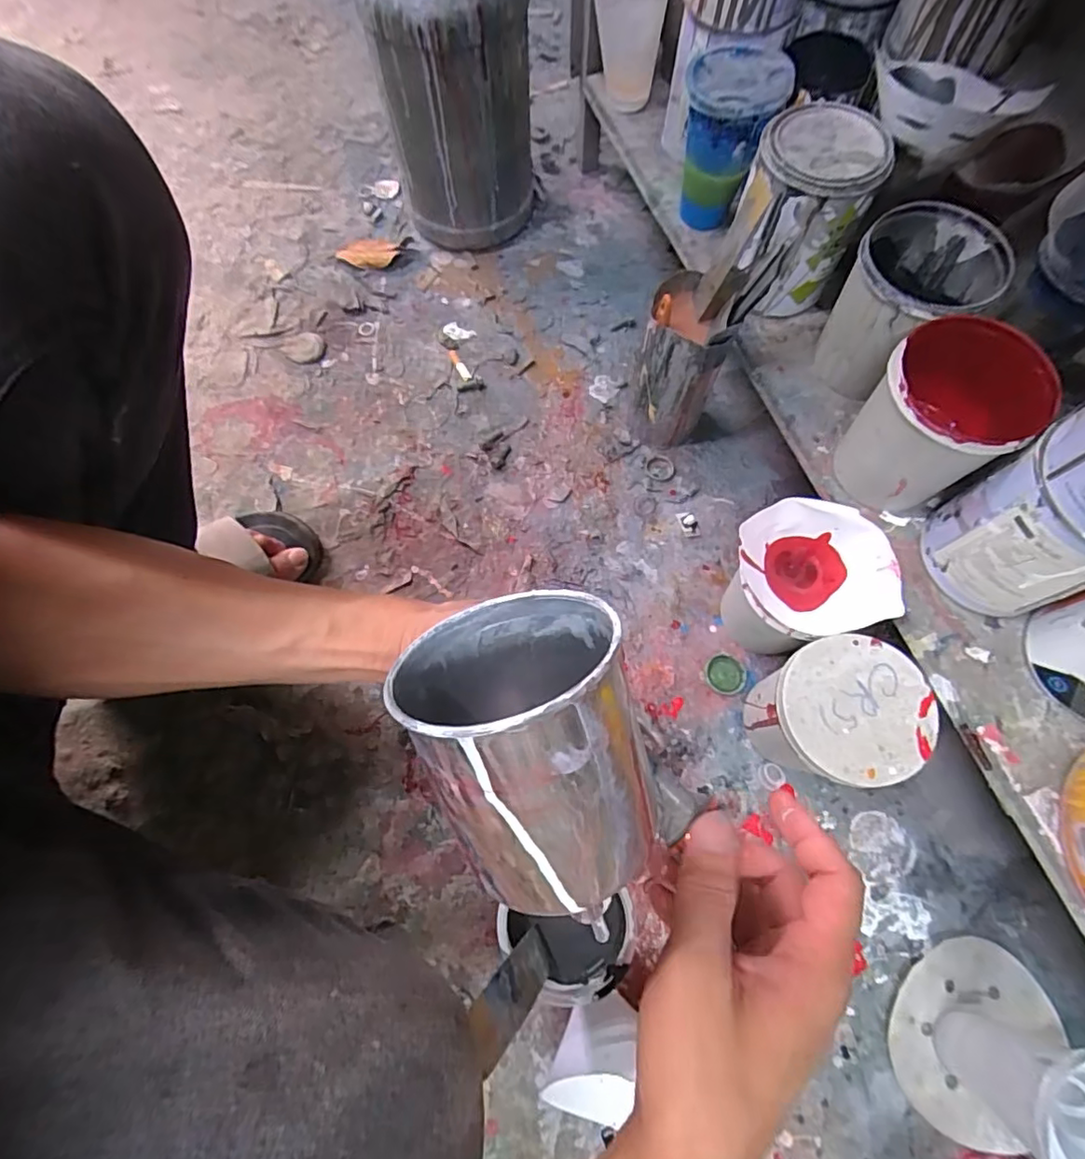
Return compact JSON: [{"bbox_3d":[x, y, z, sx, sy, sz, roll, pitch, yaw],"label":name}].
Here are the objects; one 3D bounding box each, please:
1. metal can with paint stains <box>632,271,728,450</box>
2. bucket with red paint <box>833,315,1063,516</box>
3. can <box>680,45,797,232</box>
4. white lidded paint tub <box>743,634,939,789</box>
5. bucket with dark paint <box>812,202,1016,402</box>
[{"bbox_3d":[0.141,-0.221,0.599,0.075,0.169,0.093,14,71,7],"label":"metal can with paint stains"},{"bbox_3d":[0.308,-0.122,0.458,0.105,0.124,0.101,0,70,0],"label":"bucket with red paint"},{"bbox_3d":[0.175,-0.425,0.559,0.092,0.129,0.087,14,71,5],"label":"can"},{"bbox_3d":[0.241,0.120,0.496,0.114,0.134,0.108,0,70,0],"label":"white lidded paint tub"},{"bbox_3d":[0.307,-0.232,0.502,0.103,0.122,0.109,40,75,13],"label":"bucket with dark paint"}]

